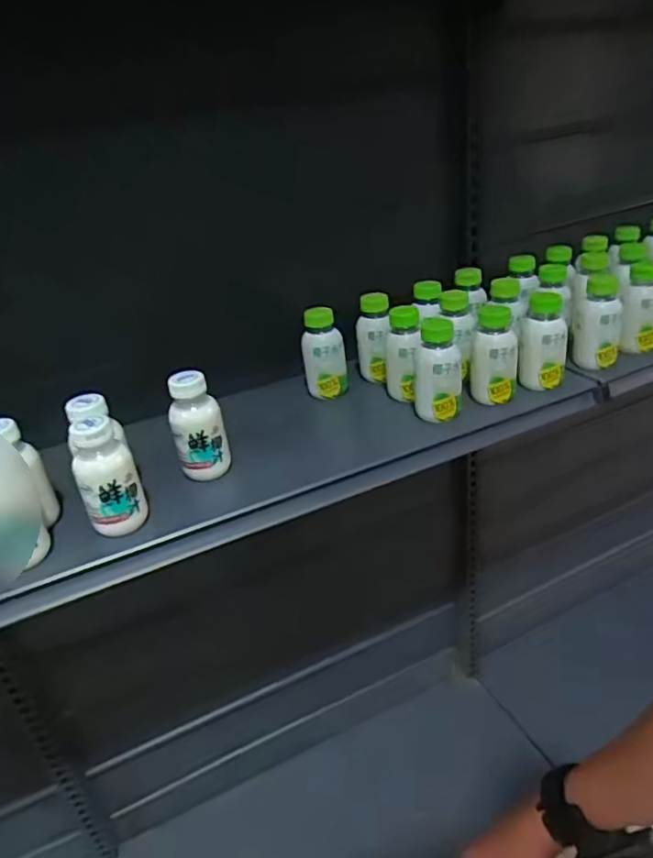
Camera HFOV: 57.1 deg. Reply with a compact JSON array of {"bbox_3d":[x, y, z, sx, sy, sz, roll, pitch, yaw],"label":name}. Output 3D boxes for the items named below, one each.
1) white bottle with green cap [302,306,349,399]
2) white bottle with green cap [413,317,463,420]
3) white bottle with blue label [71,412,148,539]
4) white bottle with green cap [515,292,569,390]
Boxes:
[{"bbox_3d":[-0.004,-0.107,0.859,0.060,0.122,0.050,-8,29,-1],"label":"white bottle with green cap"},{"bbox_3d":[0.141,-0.074,0.763,0.058,0.126,0.049,-3,29,8],"label":"white bottle with green cap"},{"bbox_3d":[-0.232,0.048,0.634,0.057,0.129,0.059,-18,31,-18],"label":"white bottle with blue label"},{"bbox_3d":[0.296,-0.122,0.819,0.061,0.128,0.073,4,31,19],"label":"white bottle with green cap"}]

